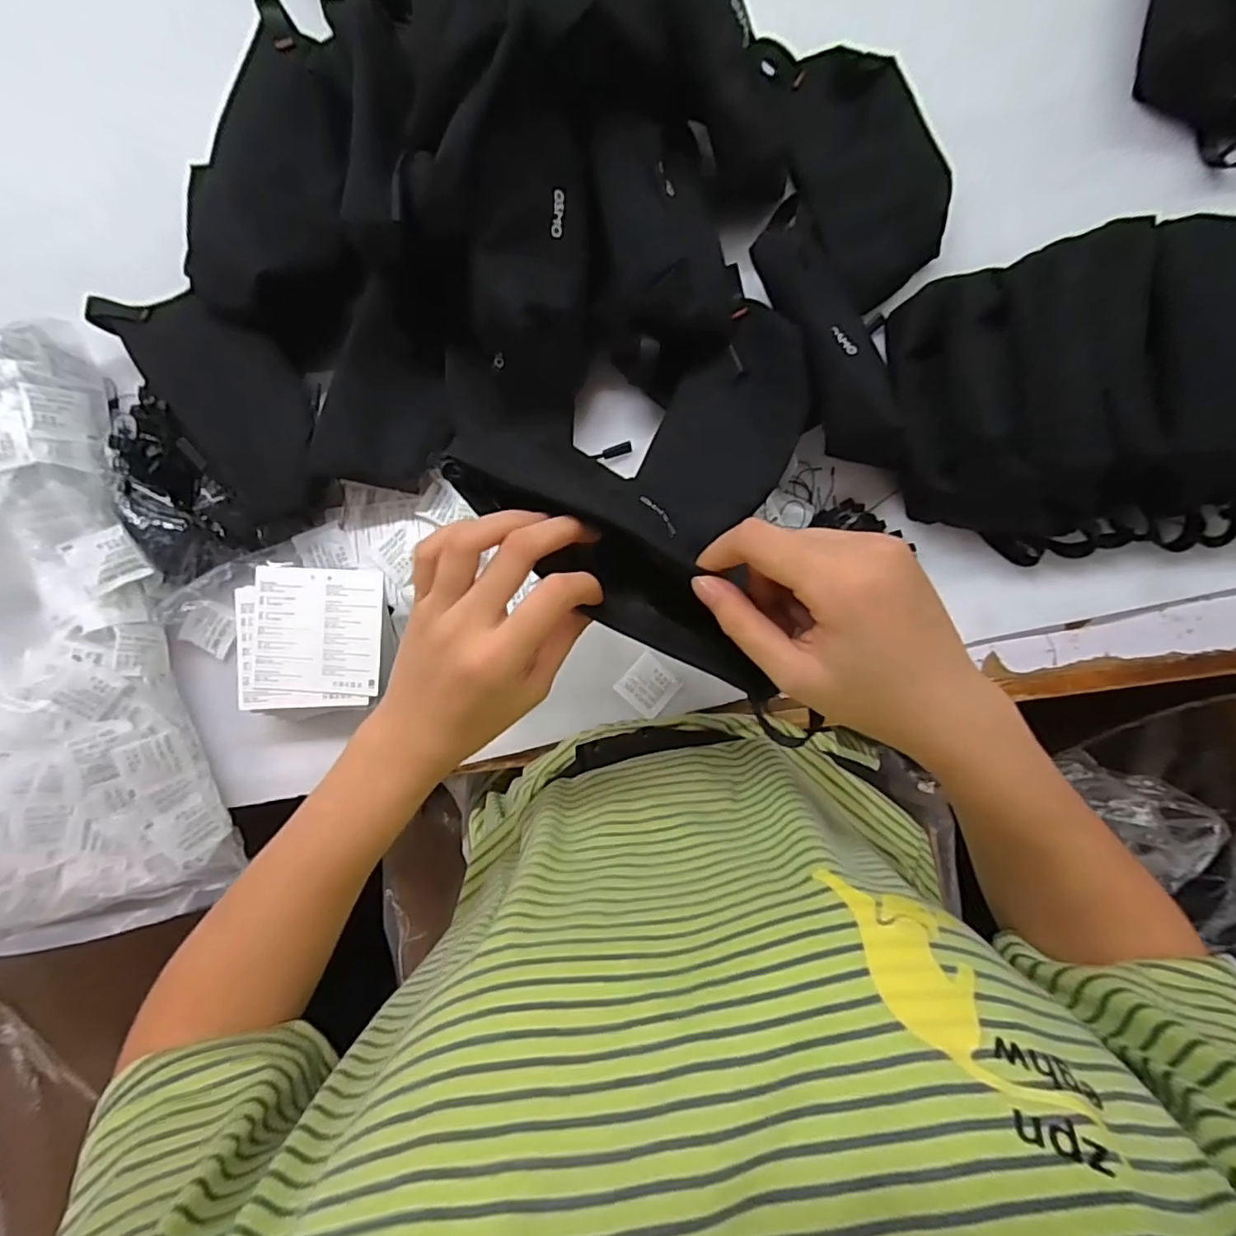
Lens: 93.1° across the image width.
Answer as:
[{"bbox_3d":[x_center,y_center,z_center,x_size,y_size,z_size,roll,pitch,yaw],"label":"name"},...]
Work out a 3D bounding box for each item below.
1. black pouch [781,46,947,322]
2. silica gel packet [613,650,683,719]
[{"bbox_3d":[0.186,-0.336,0.439,0.090,0.020,0.182,-22,88,2],"label":"black pouch"},{"bbox_3d":[0.024,0.052,0.450,0.039,0.004,0.039,43,91,2],"label":"silica gel packet"}]

